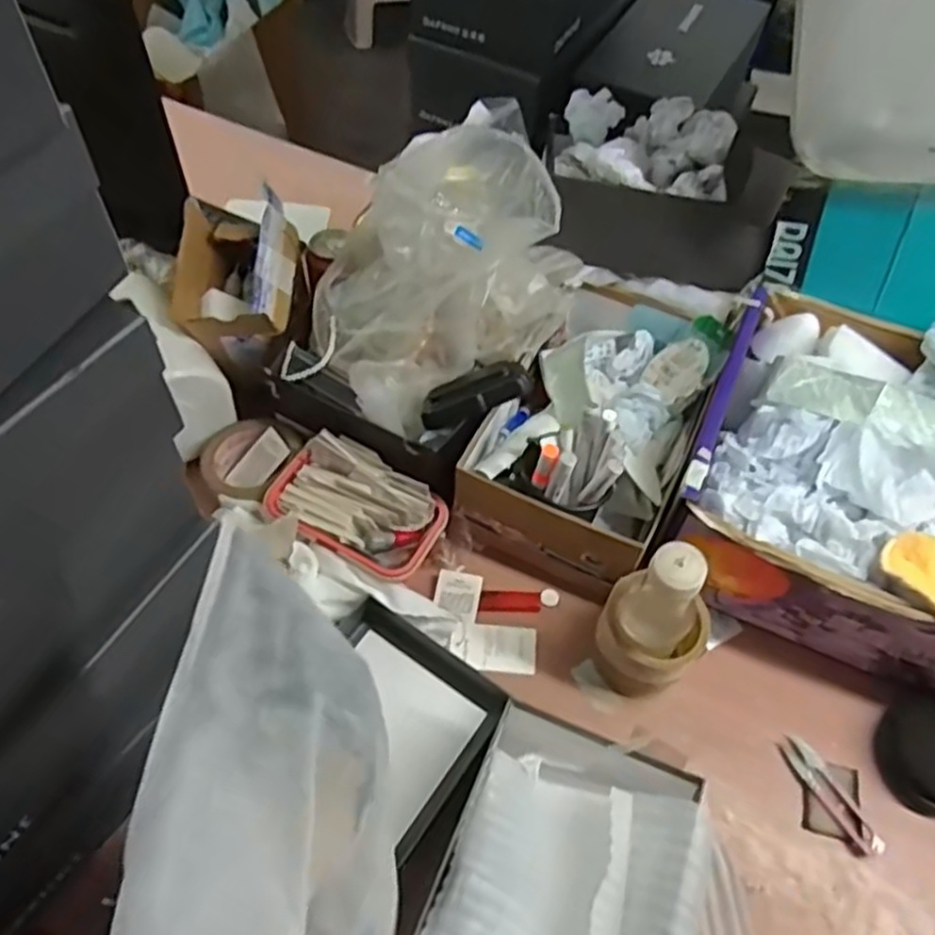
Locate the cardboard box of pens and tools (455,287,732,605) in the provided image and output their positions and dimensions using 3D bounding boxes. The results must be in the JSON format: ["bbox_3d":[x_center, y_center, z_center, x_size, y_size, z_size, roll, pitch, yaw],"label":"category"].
[{"bbox_3d":[0.132,-0.054,0.759,0.181,0.139,0.314,23,58,13],"label":"cardboard box of pens and tools"}]

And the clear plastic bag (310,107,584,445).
[{"bbox_3d":[-0.020,-0.203,0.738,0.276,0.156,0.212,-27,61,-19],"label":"clear plastic bag"}]

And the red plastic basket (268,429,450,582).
[{"bbox_3d":[-0.108,0.041,0.723,0.162,0.066,0.096,29,59,16],"label":"red plastic basket"}]

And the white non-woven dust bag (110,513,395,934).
[{"bbox_3d":[-0.088,0.184,0.307,0.103,0.128,0.283,9,56,3],"label":"white non-woven dust bag"}]

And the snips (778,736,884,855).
[{"bbox_3d":[0.304,0.276,0.632,0.027,0.015,0.102,-22,60,-16],"label":"snips"}]

